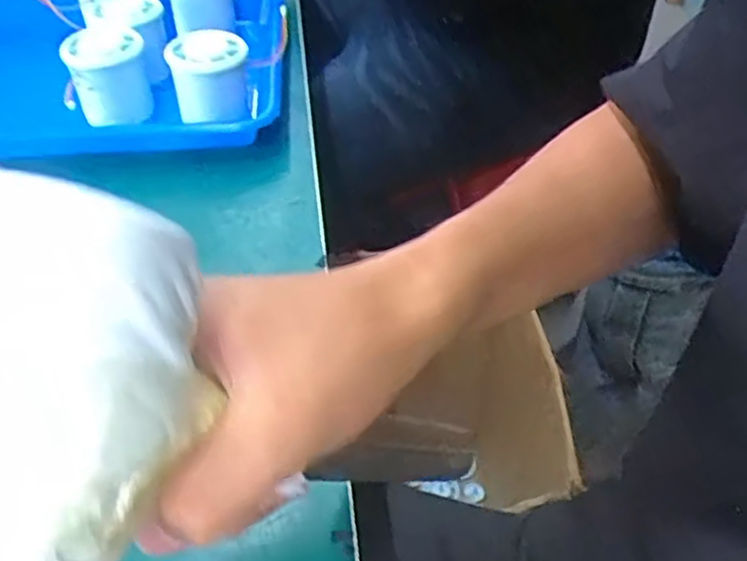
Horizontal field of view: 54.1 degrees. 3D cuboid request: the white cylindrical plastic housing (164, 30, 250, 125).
[{"bbox_3d":[-0.118,-0.142,0.523,0.057,0.055,0.060,-9,44,-8],"label":"white cylindrical plastic housing"}]

